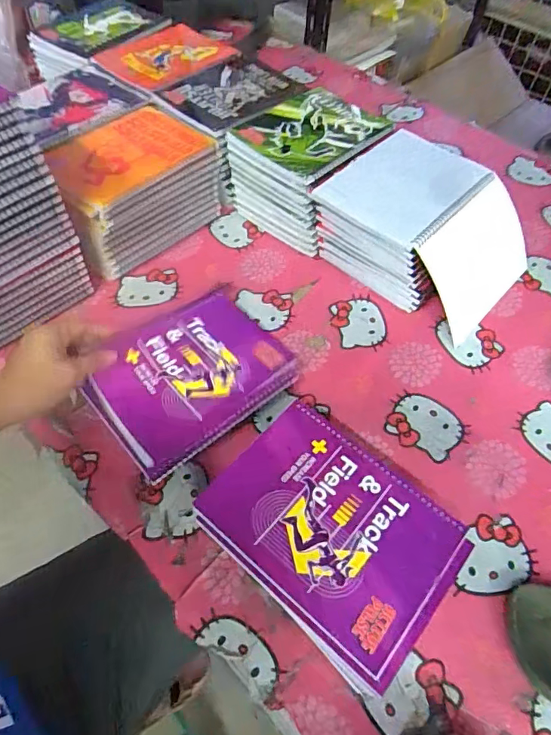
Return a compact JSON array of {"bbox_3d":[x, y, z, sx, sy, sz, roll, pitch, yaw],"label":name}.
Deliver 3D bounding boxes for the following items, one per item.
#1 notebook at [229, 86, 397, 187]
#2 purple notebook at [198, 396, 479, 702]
[{"bbox_3d":[0.054,-0.335,0.687,0.160,0.016,0.181,39,63,23],"label":"notebook"},{"bbox_3d":[0.050,0.139,0.426,0.206,0.011,0.154,36,62,22],"label":"purple notebook"}]

